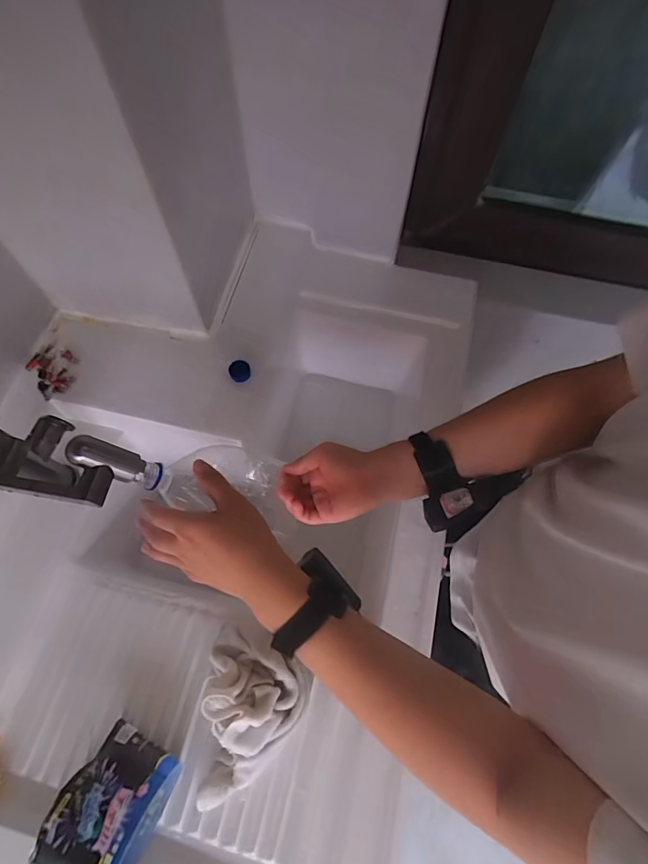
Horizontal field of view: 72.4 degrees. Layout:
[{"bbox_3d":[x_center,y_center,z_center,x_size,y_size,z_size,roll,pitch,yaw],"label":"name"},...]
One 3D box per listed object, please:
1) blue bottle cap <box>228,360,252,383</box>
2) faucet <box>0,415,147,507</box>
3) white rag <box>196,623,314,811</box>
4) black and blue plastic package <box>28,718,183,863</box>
[{"bbox_3d":[-0.117,-0.085,0.616,0.029,0.012,0.029,0,66,0],"label":"blue bottle cap"},{"bbox_3d":[-0.286,0.024,0.465,0.201,0.109,0.091,9,65,27],"label":"faucet"},{"bbox_3d":[-0.076,0.309,0.477,0.110,0.078,0.168,4,66,1],"label":"white rag"},{"bbox_3d":[-0.218,0.384,0.452,0.090,0.068,0.122,24,68,10],"label":"black and blue plastic package"}]

